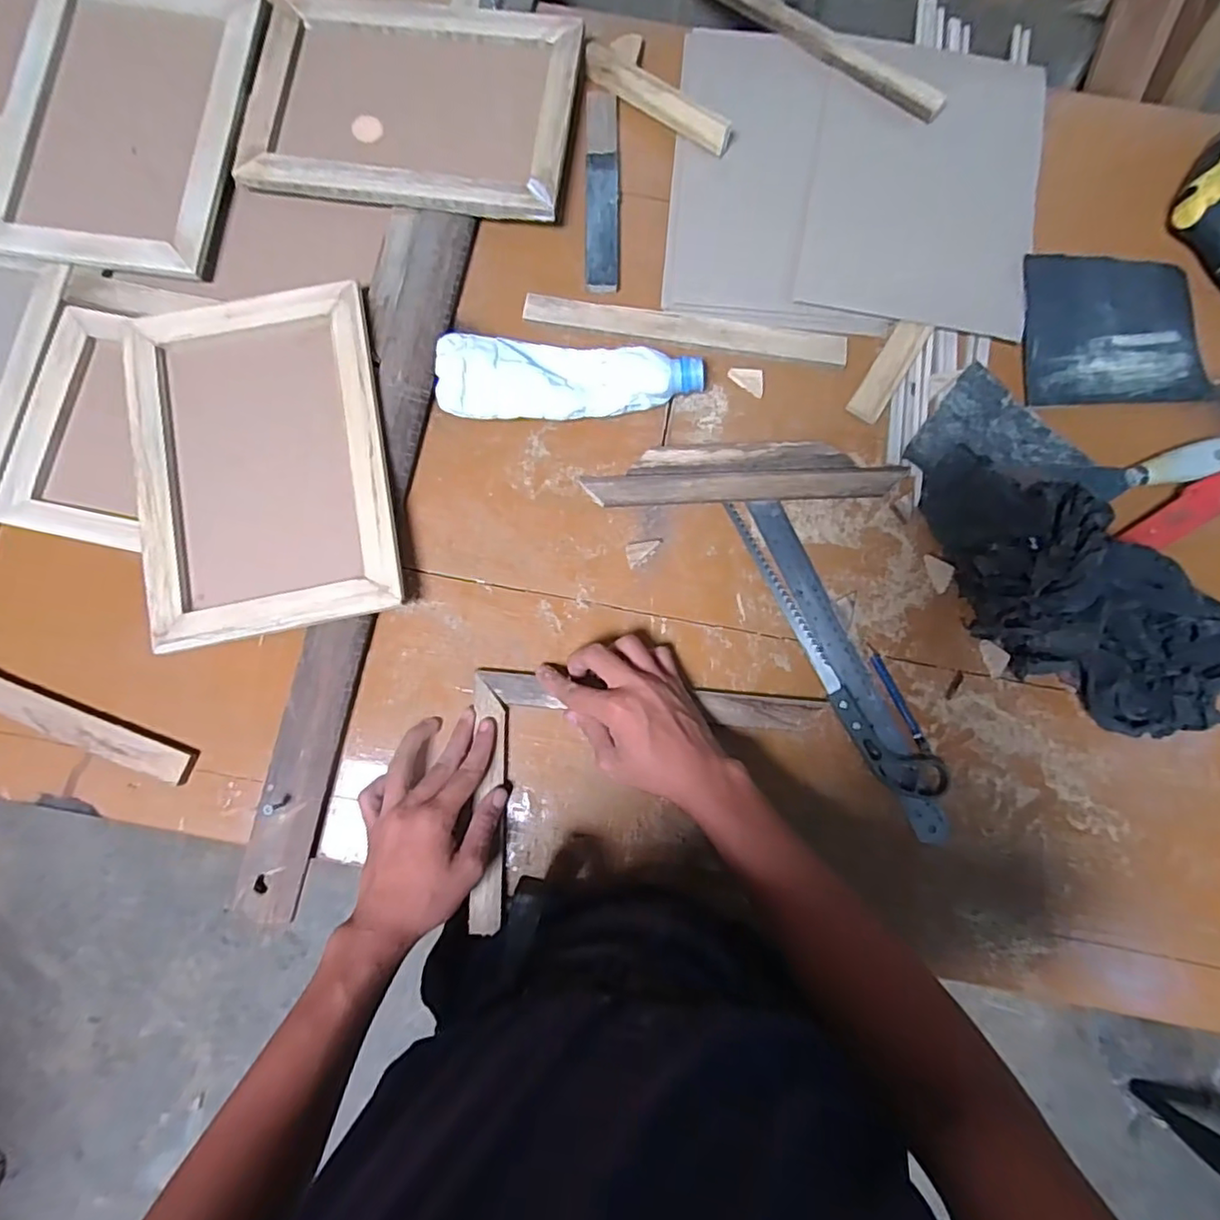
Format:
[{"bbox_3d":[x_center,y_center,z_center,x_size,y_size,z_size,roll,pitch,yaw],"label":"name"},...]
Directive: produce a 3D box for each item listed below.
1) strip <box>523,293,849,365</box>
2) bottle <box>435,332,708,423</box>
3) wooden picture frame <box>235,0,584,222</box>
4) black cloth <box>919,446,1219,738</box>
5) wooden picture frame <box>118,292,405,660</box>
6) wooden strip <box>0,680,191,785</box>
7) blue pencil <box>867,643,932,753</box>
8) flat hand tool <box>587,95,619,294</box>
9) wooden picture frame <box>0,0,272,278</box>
[{"bbox_3d":[0.069,-0.258,0.559,0.291,0.007,0.028,9,83,0],"label":"strip"},{"bbox_3d":[-0.034,-0.201,0.531,0.229,0.053,0.069,-1,84,1],"label":"bottle"},{"bbox_3d":[-0.183,-0.482,0.570,0.295,0.021,0.220,7,83,0],"label":"wooden picture frame"},{"bbox_3d":[0.387,-0.017,0.503,0.296,0.063,0.156,37,85,4],"label":"black cloth"},{"bbox_3d":[-0.296,-0.132,0.525,0.208,0.023,0.300,-8,84,-2],"label":"wooden picture frame"},{"bbox_3d":[-0.515,0.069,0.510,0.350,0.013,0.026,22,84,2],"label":"wooden strip"},{"bbox_3d":[0.246,0.075,0.522,0.010,0.005,0.098,-25,84,-3],"label":"blue pencil"},{"bbox_3d":[-0.007,-0.398,0.577,0.030,0.007,0.204,0,84,-1],"label":"flat hand tool"},{"bbox_3d":[-0.447,-0.458,0.563,0.209,0.014,0.282,9,83,0],"label":"wooden picture frame"}]

